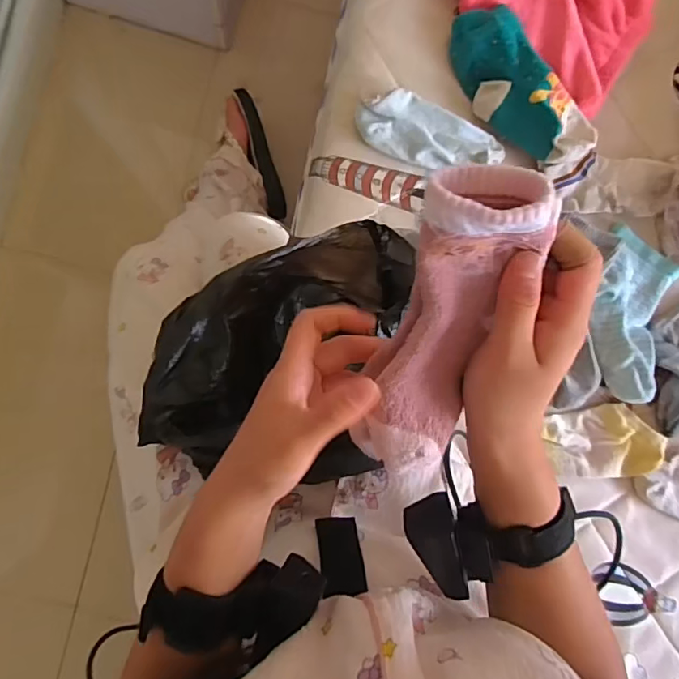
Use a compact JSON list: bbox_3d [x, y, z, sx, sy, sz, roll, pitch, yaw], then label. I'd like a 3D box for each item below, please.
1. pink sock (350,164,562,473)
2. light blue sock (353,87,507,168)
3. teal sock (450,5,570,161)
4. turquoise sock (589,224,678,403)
[{"bbox_3d":[0.055,-0.009,0.282,0.060,0.047,0.160,15,113,-5],"label":"pink sock"},{"bbox_3d":[0.101,-0.224,0.589,0.161,0.029,0.063,20,86,-4],"label":"light blue sock"},{"bbox_3d":[0.189,-0.286,0.595,0.075,0.051,0.174,-30,91,-6],"label":"teal sock"},{"bbox_3d":[0.327,-0.029,0.594,0.082,0.031,0.183,24,86,-4],"label":"turquoise sock"}]

